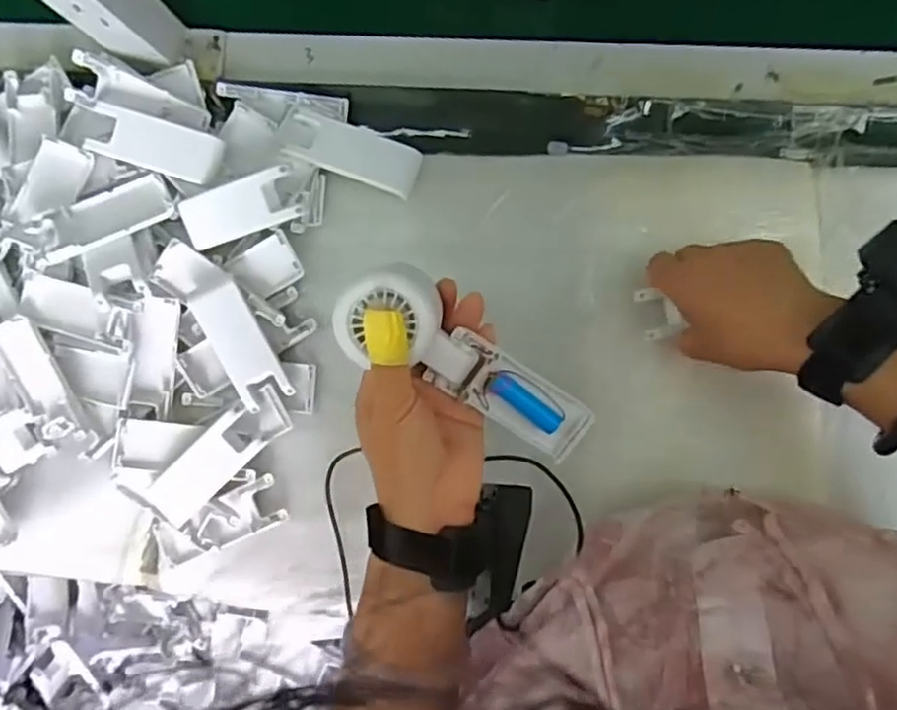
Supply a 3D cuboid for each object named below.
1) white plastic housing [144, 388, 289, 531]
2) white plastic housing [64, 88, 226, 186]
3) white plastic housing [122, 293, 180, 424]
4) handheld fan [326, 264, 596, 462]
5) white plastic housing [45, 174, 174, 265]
[{"bbox_3d":[-0.177,0.080,0.530,0.126,0.028,0.039,-43,85,2],"label":"white plastic housing"},{"bbox_3d":[-0.239,-0.166,0.532,0.130,0.022,0.040,18,90,5],"label":"white plastic housing"},{"bbox_3d":[-0.228,0.002,0.527,0.031,0.023,0.092,8,89,6],"label":"white plastic housing"},{"bbox_3d":[0.010,0.004,0.405,0.162,0.043,0.055,30,91,-18],"label":"handheld fan"},{"bbox_3d":[-0.257,-0.104,0.516,0.094,0.011,0.039,-28,85,-10],"label":"white plastic housing"}]

